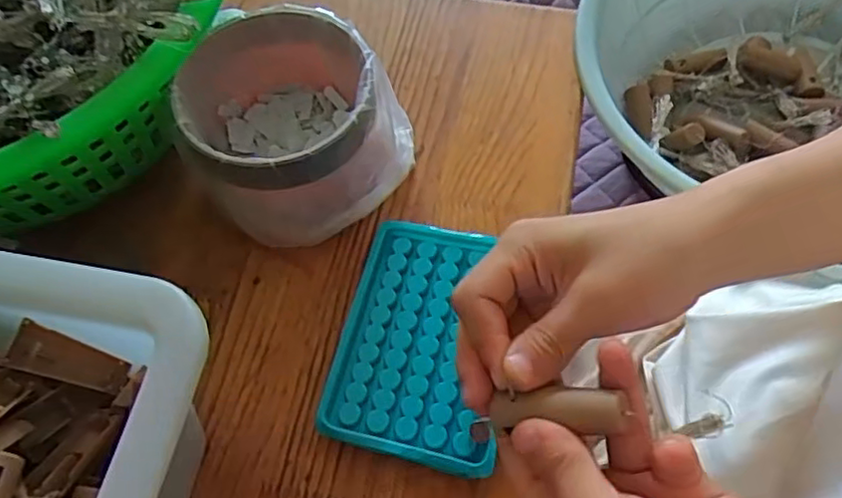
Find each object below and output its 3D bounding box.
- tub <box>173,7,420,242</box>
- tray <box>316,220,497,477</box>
[{"bbox_3d":[-0.082,-0.073,0.407,0.120,0.085,0.115,-1,61,1],"label":"tub"},{"bbox_3d":[0.001,0.051,0.371,0.089,0.023,0.135,8,61,6],"label":"tray"}]

